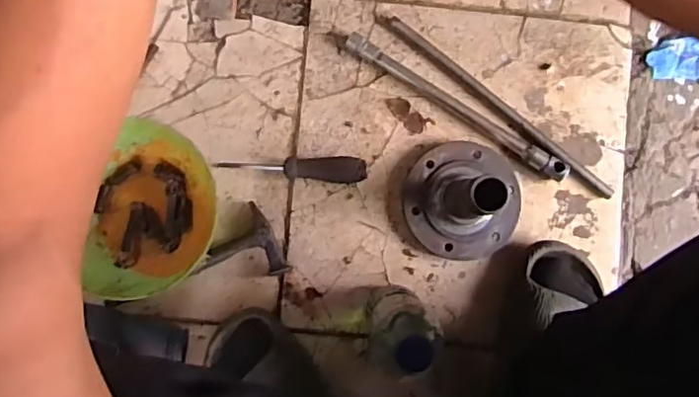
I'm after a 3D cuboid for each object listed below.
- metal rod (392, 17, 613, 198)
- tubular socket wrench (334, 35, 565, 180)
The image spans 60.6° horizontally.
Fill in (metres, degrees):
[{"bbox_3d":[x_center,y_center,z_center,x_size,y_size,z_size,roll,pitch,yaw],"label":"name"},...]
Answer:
[{"bbox_3d":[0.183,-0.108,0.719,0.331,0.018,0.017,39,87,-1],"label":"metal rod"},{"bbox_3d":[0.120,-0.114,0.715,0.320,0.024,0.022,32,87,-1],"label":"tubular socket wrench"}]

